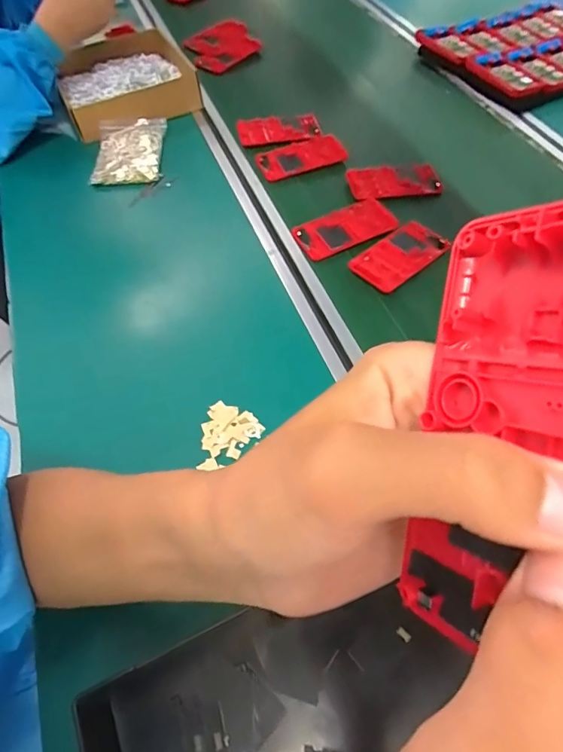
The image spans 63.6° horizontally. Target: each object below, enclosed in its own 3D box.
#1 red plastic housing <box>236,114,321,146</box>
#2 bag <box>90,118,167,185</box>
[{"bbox_3d":[-0.005,-0.371,0.692,0.121,0.019,0.054,-4,55,-2],"label":"red plastic housing"},{"bbox_3d":[-0.225,-0.334,0.665,0.099,0.029,0.146,-6,55,-3],"label":"bag"}]

